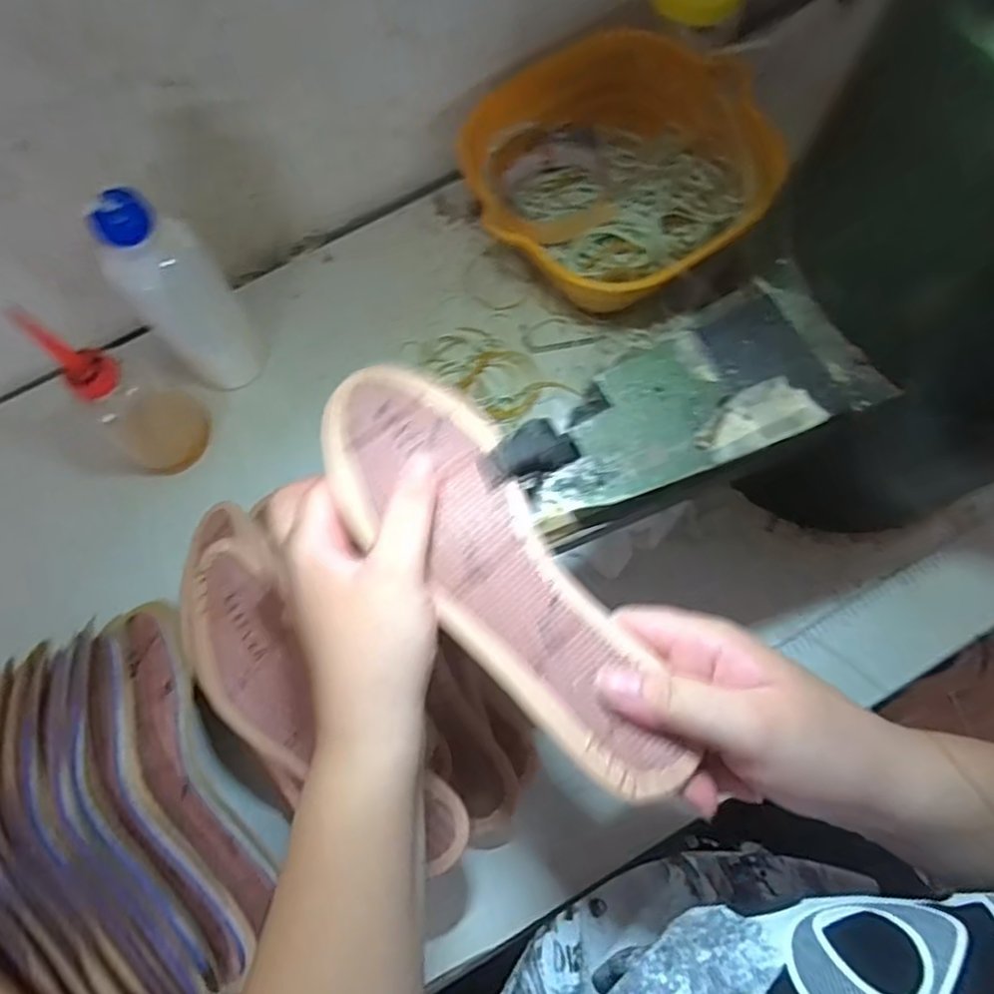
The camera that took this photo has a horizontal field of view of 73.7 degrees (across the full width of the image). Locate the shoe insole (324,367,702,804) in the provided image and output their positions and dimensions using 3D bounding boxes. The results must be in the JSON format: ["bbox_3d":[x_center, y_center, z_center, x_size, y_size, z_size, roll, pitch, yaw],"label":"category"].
[{"bbox_3d":[-0.004,0.030,0.297,0.073,0.017,0.230,-35,74,-8],"label":"shoe insole"}]

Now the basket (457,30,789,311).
[{"bbox_3d":[0.081,-0.247,0.521,0.214,0.085,0.204,0,74,2],"label":"basket"}]

